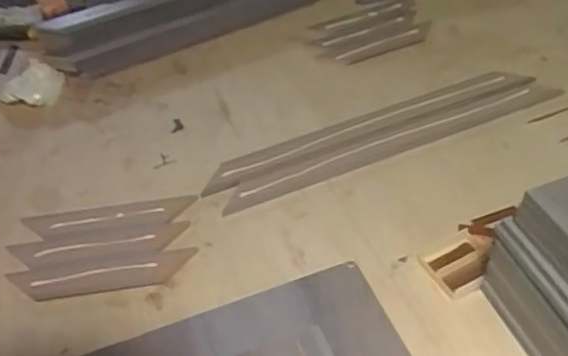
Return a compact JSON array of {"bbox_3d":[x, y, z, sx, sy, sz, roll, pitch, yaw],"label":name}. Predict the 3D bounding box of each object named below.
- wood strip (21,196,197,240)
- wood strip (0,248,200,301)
[{"bbox_3d":[-0.222,0.052,0.770,0.211,0.008,0.049,-7,44,-2],"label":"wood strip"},{"bbox_3d":[-0.212,0.114,0.705,0.212,0.012,0.047,-8,51,2],"label":"wood strip"}]

